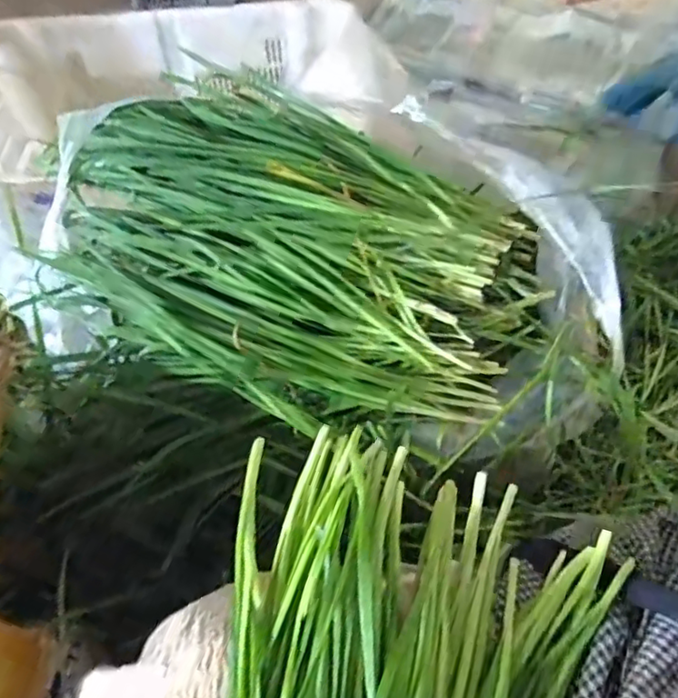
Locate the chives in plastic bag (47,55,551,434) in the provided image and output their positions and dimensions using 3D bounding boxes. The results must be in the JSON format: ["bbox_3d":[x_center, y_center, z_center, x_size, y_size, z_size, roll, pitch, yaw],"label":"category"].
[{"bbox_3d":[-0.045,-0.108,0.625,0.498,0.135,0.352,24,56,17],"label":"chives in plastic bag"}]

